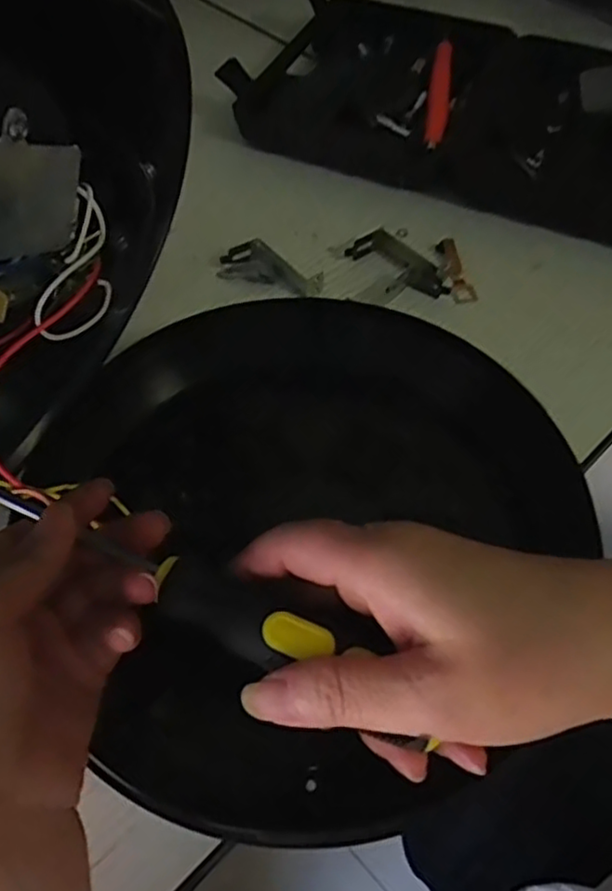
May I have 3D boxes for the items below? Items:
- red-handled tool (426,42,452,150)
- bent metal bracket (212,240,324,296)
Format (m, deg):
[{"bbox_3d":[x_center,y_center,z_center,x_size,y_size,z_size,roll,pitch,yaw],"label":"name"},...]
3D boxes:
[{"bbox_3d":[0.105,-0.274,0.528,0.015,0.015,0.145,9,56,5],"label":"red-handled tool"},{"bbox_3d":[-0.022,-0.113,0.433,0.066,0.010,0.028,25,59,15],"label":"bent metal bracket"}]

